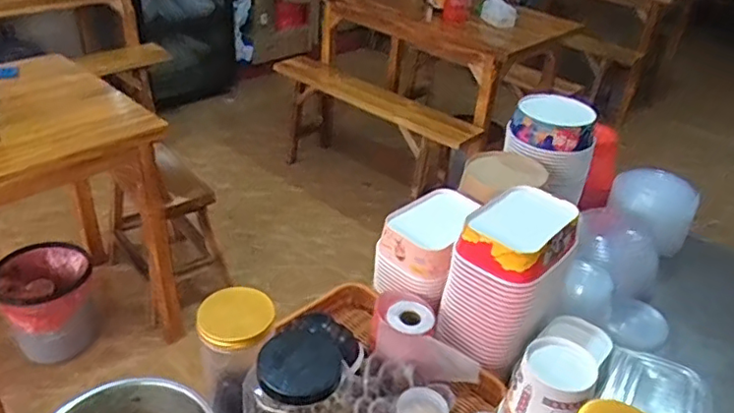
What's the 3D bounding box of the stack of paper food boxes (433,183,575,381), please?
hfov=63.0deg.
[{"bbox_3d":[0.188,0.097,0.804,0.115,0.200,0.146,28,40,31],"label":"stack of paper food boxes"}]

